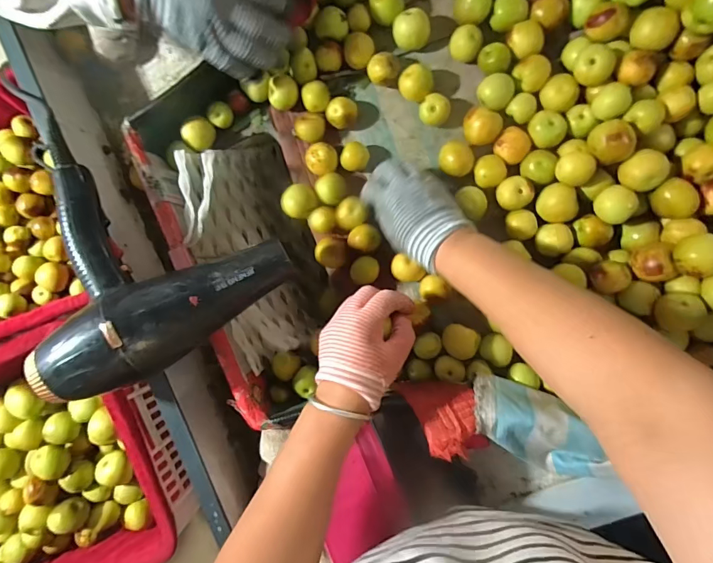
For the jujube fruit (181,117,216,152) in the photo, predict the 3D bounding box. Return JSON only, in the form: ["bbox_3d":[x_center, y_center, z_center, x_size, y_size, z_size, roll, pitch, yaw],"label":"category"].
[{"bbox_3d":[-0.189,-0.178,0.487,0.029,0.028,0.037,38,92,2],"label":"jujube fruit"}]

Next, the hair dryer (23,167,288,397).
[{"bbox_3d":[-0.222,-0.022,0.383,0.245,0.069,0.217,-37,89,2],"label":"hair dryer"}]

